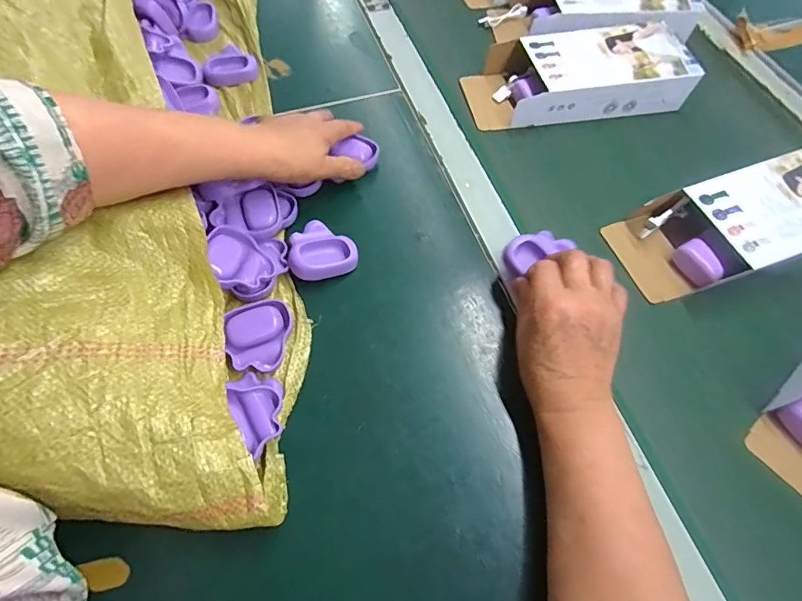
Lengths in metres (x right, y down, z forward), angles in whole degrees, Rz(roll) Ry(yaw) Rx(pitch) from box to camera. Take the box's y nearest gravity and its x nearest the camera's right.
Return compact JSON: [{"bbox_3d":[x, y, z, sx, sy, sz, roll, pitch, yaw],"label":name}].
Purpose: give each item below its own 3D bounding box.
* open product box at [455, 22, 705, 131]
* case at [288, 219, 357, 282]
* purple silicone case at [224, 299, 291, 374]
[{"bbox_3d":[0.205,-0.259,0.543,0.243,0.068,0.110,-5,60,-6],"label":"open product box"},{"bbox_3d":[-0.078,-0.046,0.438,0.061,0.023,0.058,-25,64,-17],"label":"case"},{"bbox_3d":[-0.123,0.031,0.399,0.053,0.013,0.062,-6,60,-7],"label":"purple silicone case"}]

